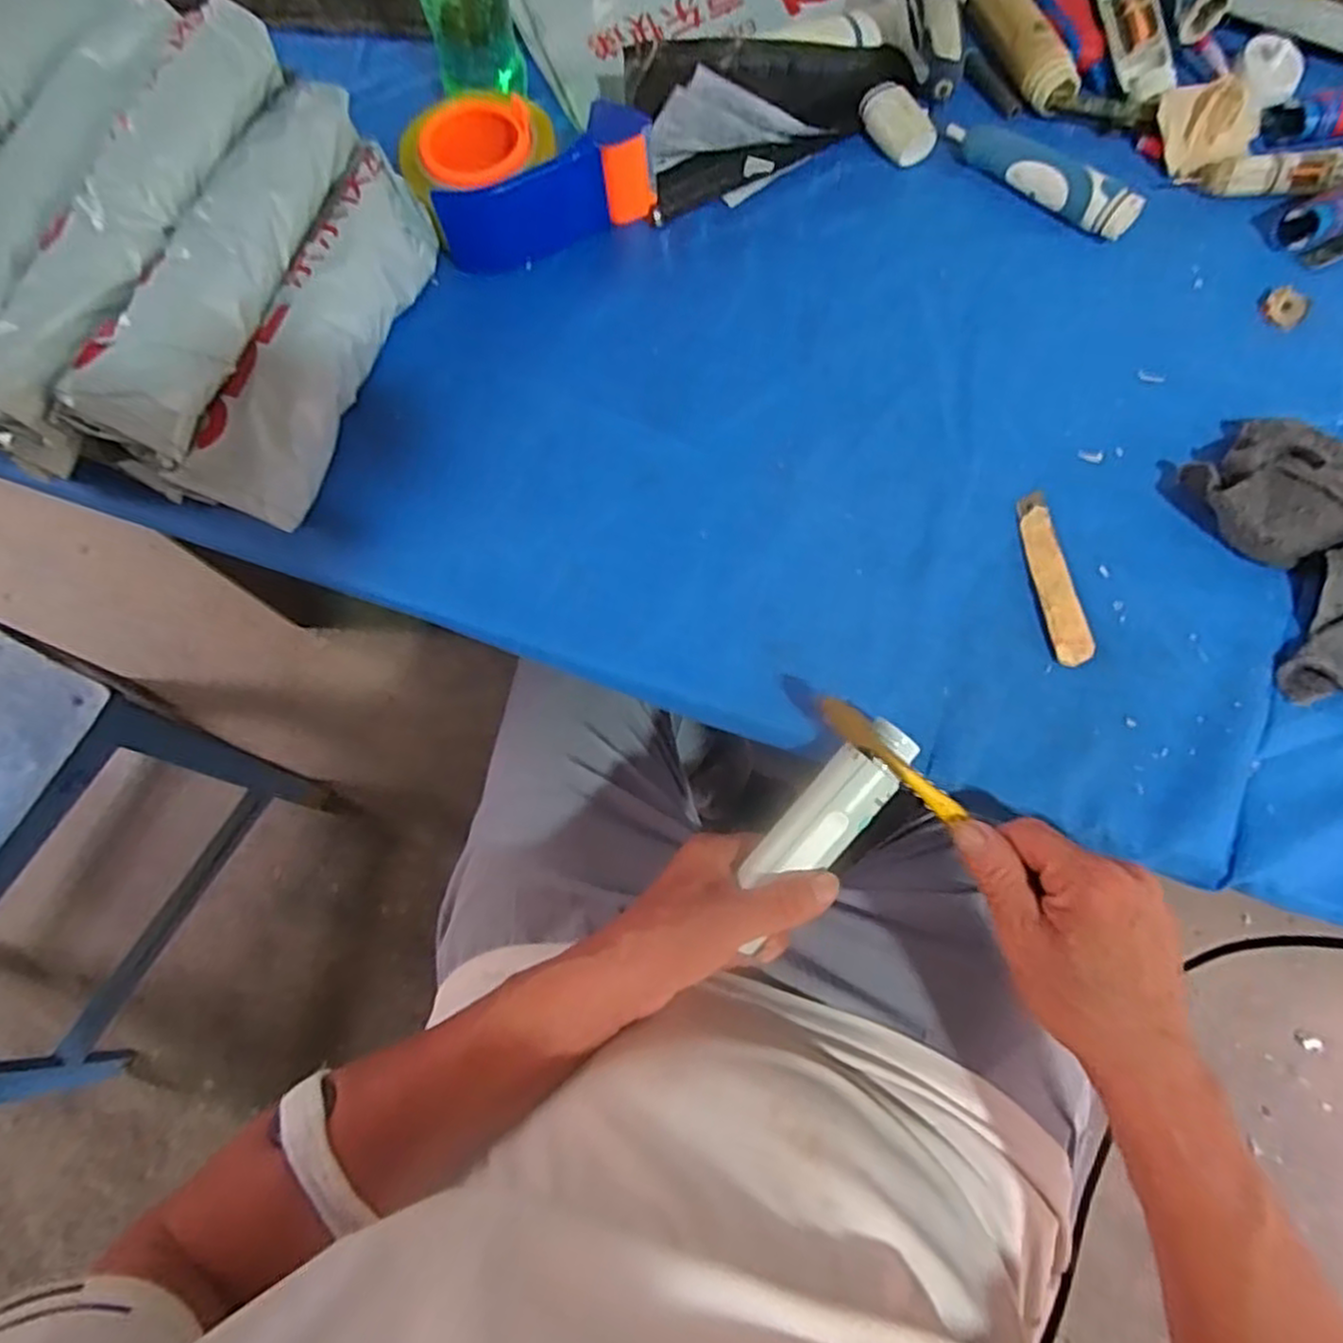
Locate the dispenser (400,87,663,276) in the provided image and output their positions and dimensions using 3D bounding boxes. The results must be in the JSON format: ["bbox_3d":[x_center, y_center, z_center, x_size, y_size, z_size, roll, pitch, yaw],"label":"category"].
[{"bbox_3d":[-0.098,-0.347,0.507,0.161,0.061,0.099,-17,72,-4],"label":"dispenser"}]

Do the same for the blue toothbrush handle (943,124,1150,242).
[{"bbox_3d":[0.260,-0.349,0.513,0.140,0.025,0.033,40,77,14],"label":"blue toothbrush handle"}]

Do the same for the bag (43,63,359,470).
[{"bbox_3d":[-0.262,-0.244,0.437,0.056,0.040,0.253,22,73,9],"label":"bag"}]

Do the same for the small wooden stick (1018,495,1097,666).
[{"bbox_3d":[0.224,-0.056,0.432,0.023,0.004,0.108,-8,71,-1],"label":"small wooden stick"}]

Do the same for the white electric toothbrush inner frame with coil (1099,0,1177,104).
[{"bbox_3d":[0.331,-0.481,0.528,0.038,0.015,0.143,-16,92,-3],"label":"white electric toothbrush inner frame with coil"}]

